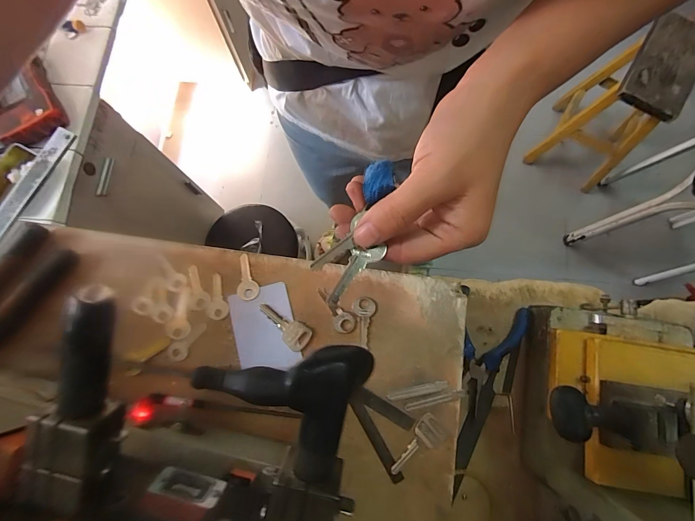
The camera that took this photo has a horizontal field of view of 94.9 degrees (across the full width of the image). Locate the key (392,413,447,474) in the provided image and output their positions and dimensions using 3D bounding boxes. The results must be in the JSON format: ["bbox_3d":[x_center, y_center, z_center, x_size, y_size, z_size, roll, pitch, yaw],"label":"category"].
[{"bbox_3d":[0.059,0.155,0.262,0.023,0.004,0.054,39,80,8],"label":"key"}]

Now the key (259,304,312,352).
[{"bbox_3d":[-0.058,0.059,0.284,0.053,0.004,0.023,32,79,7],"label":"key"}]

